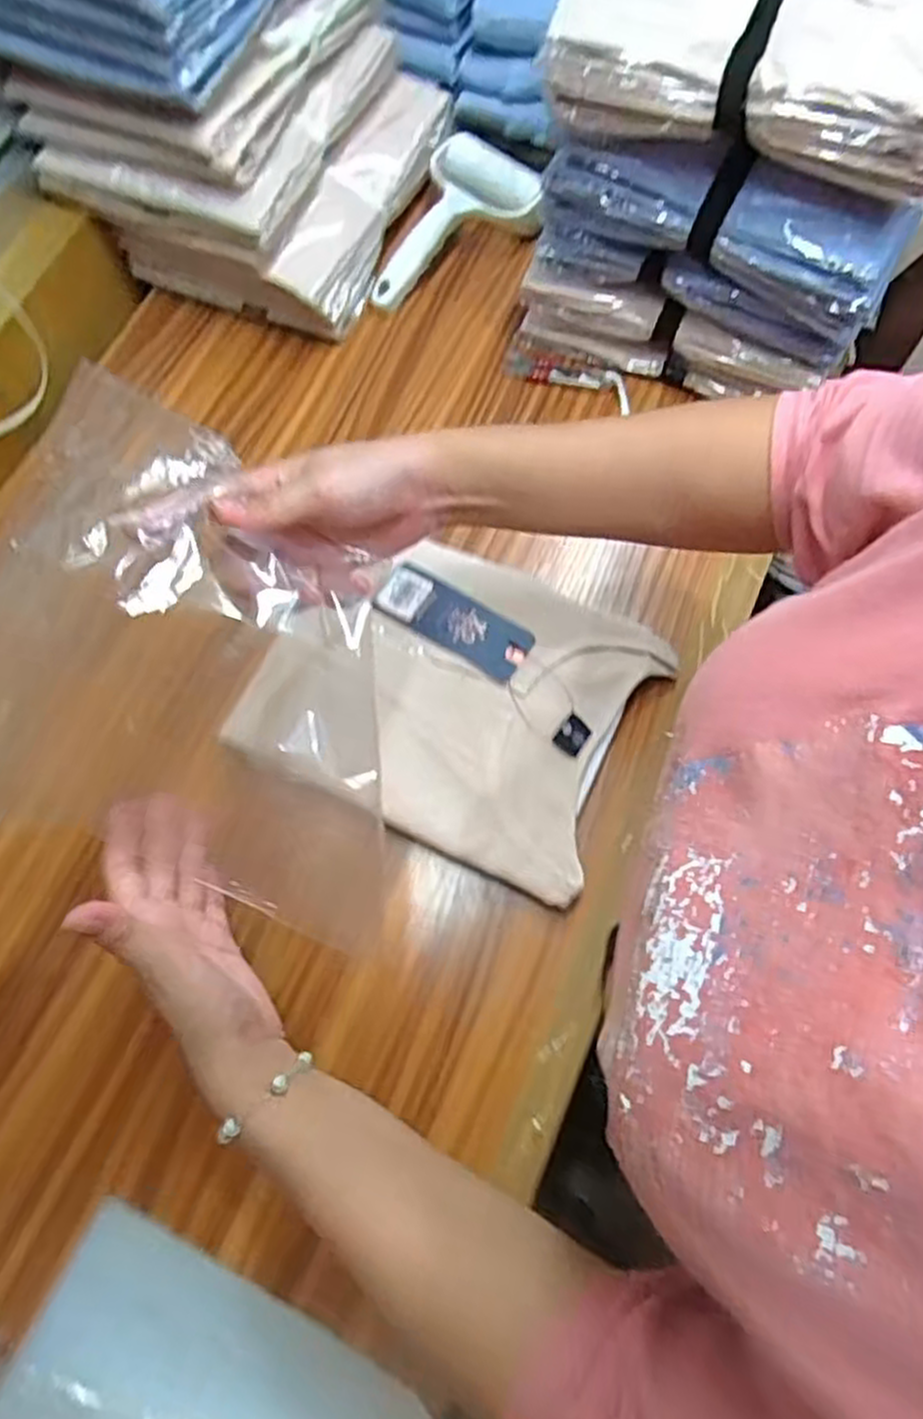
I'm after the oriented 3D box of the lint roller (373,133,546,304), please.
[{"bbox_3d":[0.005,-0.434,0.697,0.115,0.043,0.183,20,73,8],"label":"lint roller"}]

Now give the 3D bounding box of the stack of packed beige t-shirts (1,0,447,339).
[{"bbox_3d":[-0.184,-0.509,0.659,0.269,0.146,0.268,21,73,8],"label":"stack of packed beige t-shirts"}]

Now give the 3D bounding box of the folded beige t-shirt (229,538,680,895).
[{"bbox_3d":[0.000,-0.009,0.556,0.252,0.043,0.215,21,73,8],"label":"folded beige t-shirt"}]

